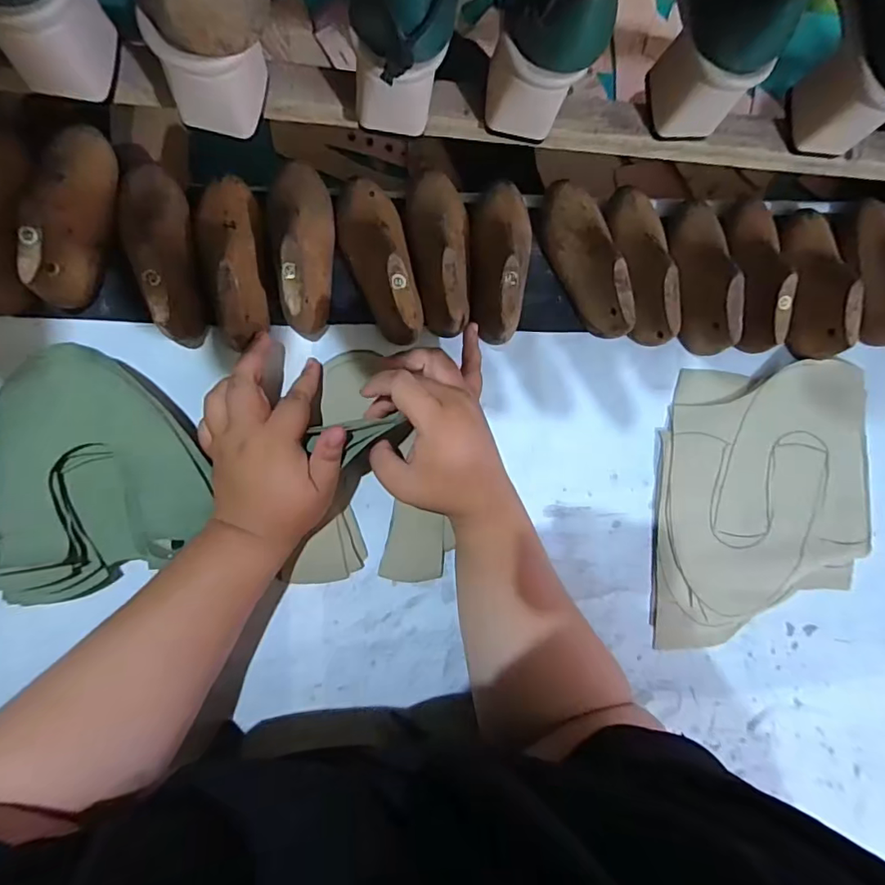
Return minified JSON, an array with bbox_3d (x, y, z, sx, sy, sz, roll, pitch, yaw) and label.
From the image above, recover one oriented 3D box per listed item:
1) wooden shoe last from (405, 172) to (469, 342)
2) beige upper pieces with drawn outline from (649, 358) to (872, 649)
[{"bbox_3d":[0.000,-0.154,0.410,0.048,0.048,0.132,-5,93,-7],"label":"wooden shoe last"},{"bbox_3d":[0.304,0.058,0.480,0.214,0.010,0.253,-2,93,-7],"label":"beige upper pieces with drawn outline"}]

